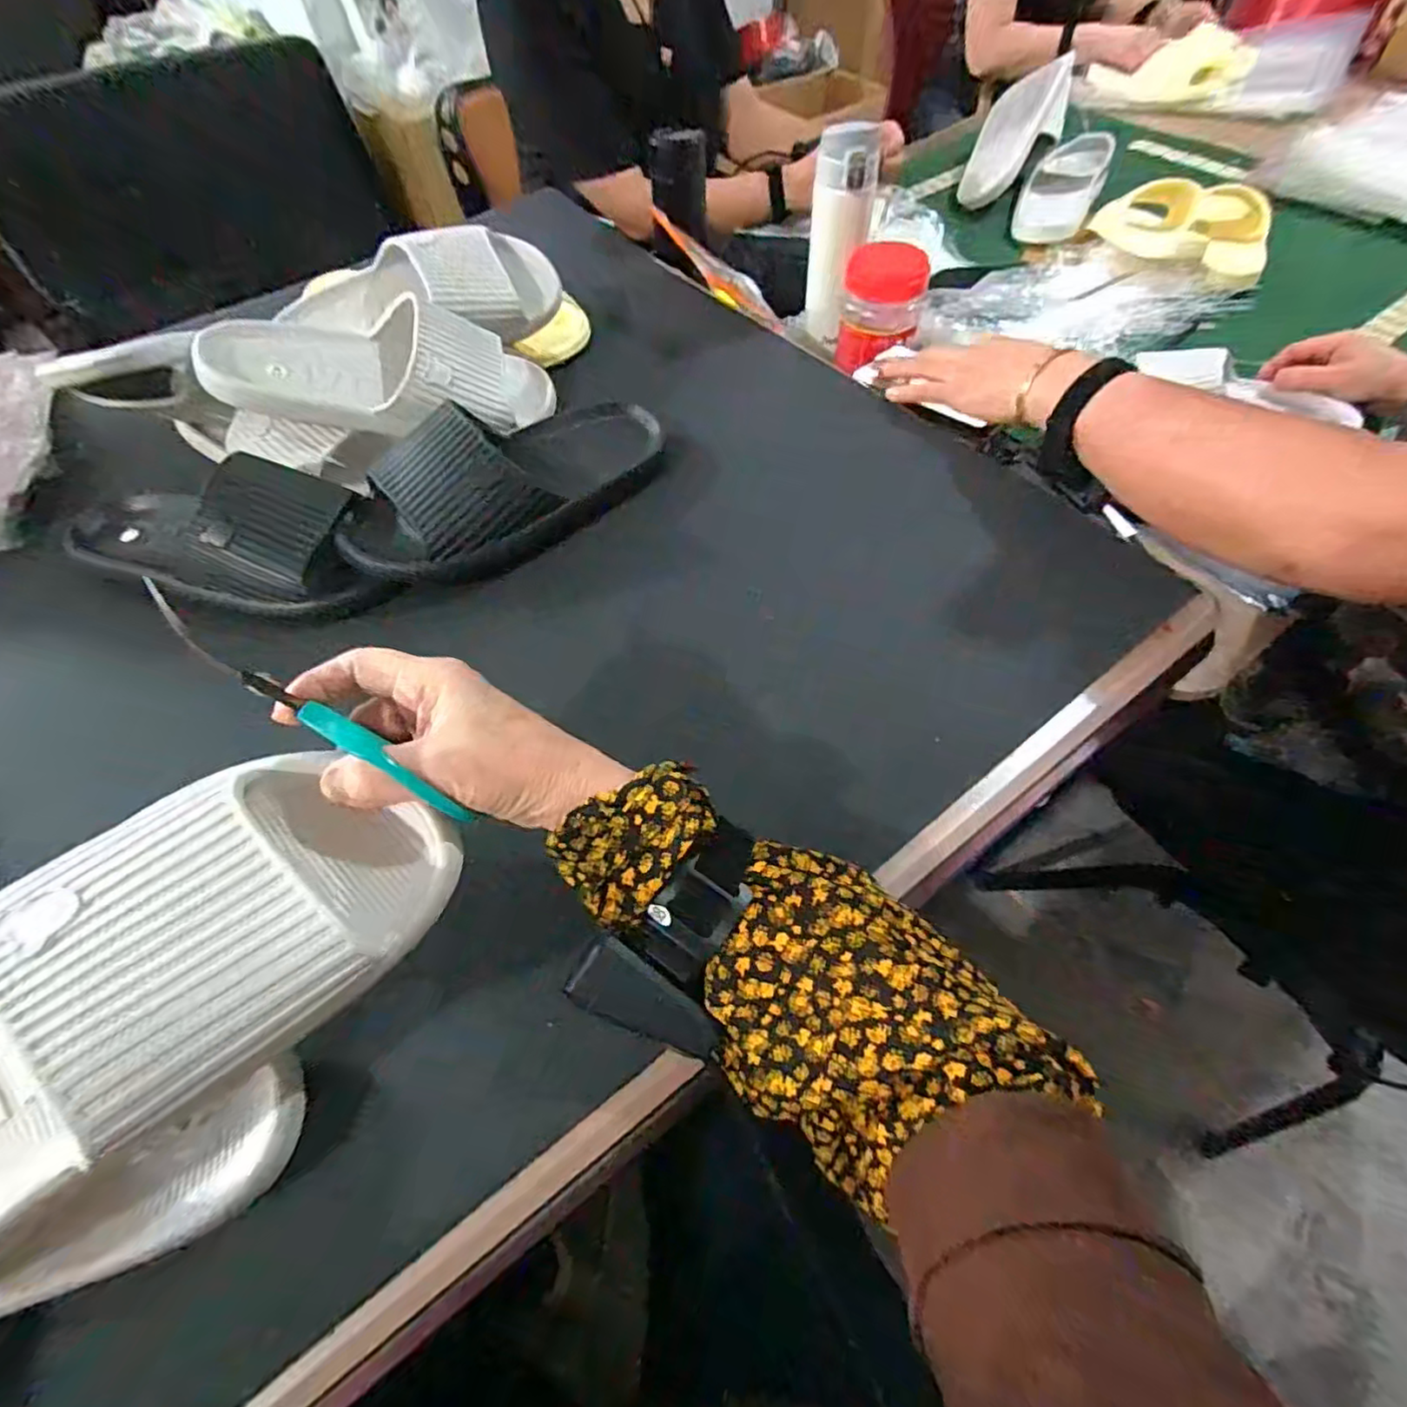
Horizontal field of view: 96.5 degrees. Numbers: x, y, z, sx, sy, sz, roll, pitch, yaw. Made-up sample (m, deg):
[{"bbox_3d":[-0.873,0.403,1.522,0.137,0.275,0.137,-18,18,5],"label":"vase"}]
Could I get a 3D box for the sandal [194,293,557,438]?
[{"bbox_3d":[-0.262,-0.277,0.529,0.267,0.079,0.113,-6,57,-17],"label":"sandal"}]

